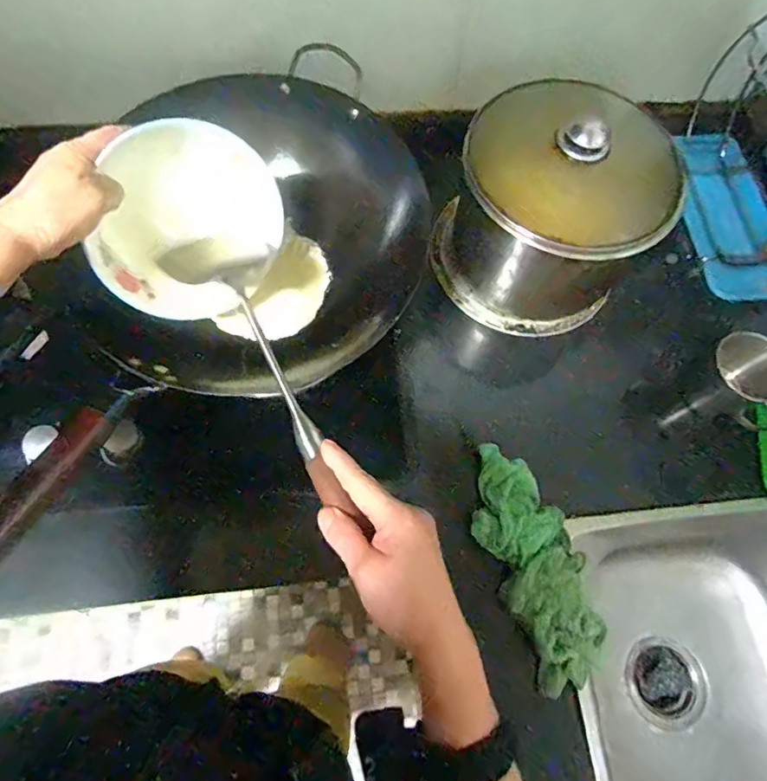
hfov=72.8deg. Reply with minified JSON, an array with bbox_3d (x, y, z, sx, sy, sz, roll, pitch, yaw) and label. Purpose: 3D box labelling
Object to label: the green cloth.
[{"bbox_3d":[0.157,0.174,0.540,0.091,0.032,0.240,-20,71,-10],"label":"green cloth"}]

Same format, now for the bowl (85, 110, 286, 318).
[{"bbox_3d":[-0.179,-0.152,0.476,0.173,0.154,0.060,-47,37,13],"label":"bowl"}]

